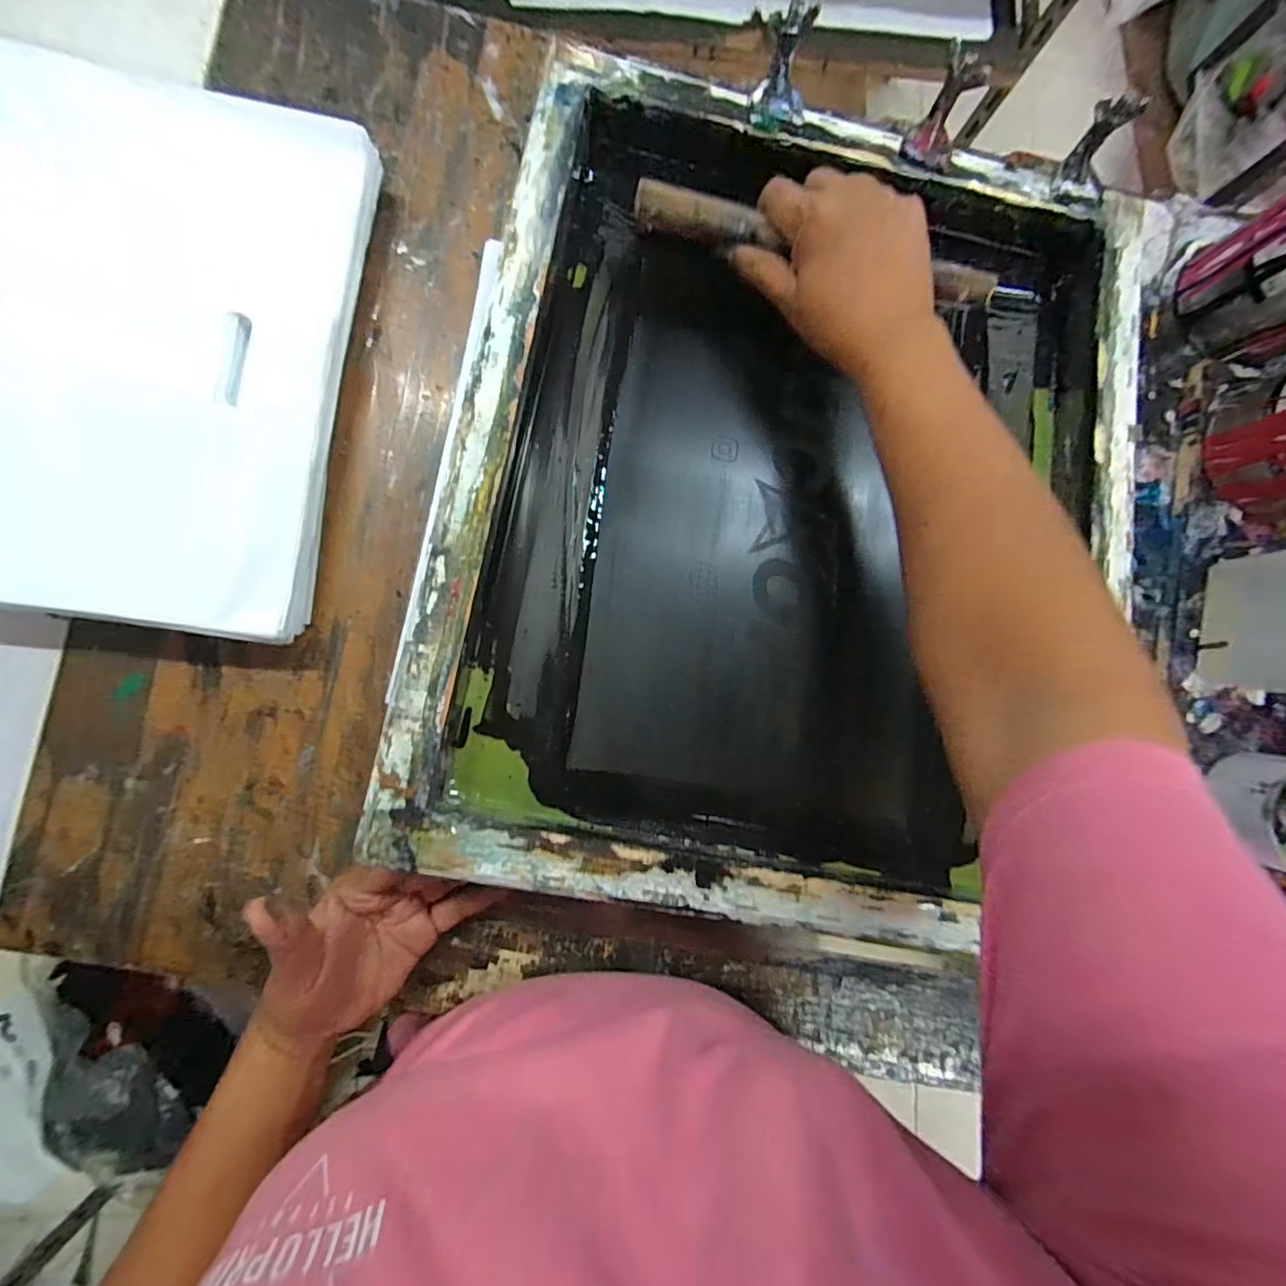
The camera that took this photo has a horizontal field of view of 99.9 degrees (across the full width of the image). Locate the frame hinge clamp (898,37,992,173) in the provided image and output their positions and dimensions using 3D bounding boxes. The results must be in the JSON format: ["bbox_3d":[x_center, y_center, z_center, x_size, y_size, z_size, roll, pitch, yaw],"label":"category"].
[{"bbox_3d":[0.215,-0.375,0.386,0.036,0.045,0.059,23,85,-3],"label":"frame hinge clamp"}]

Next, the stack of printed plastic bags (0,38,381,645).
[{"bbox_3d":[-0.448,-0.209,0.332,0.481,0.028,0.347,9,86,-9],"label":"stack of printed plastic bags"}]

